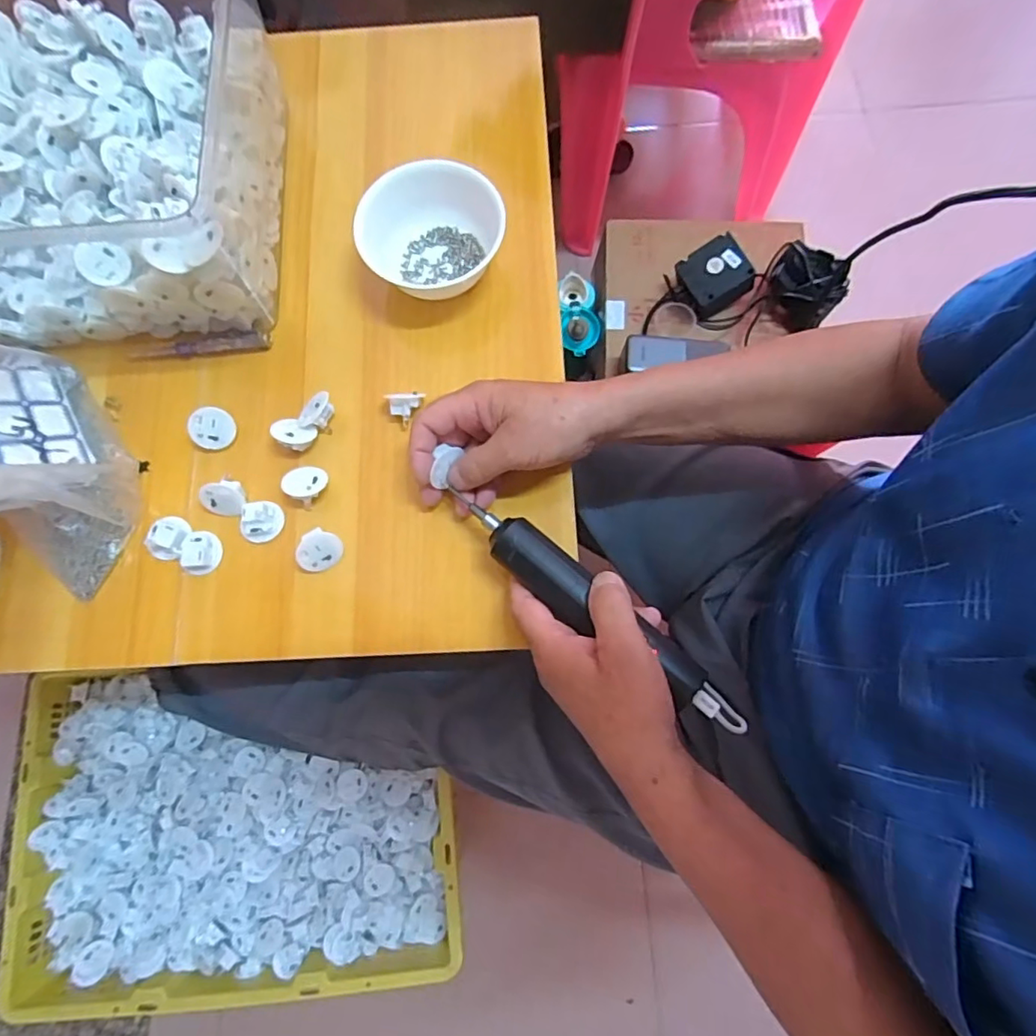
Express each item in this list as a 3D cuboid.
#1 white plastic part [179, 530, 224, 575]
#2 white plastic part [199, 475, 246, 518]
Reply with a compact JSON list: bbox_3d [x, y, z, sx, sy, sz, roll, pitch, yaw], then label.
[{"bbox_3d":[-0.237,0.026,0.428,0.026,0.015,0.032,5,76,2],"label":"white plastic part"},{"bbox_3d":[-0.222,-0.016,0.430,0.031,0.029,0.014,-30,36,22],"label":"white plastic part"}]

